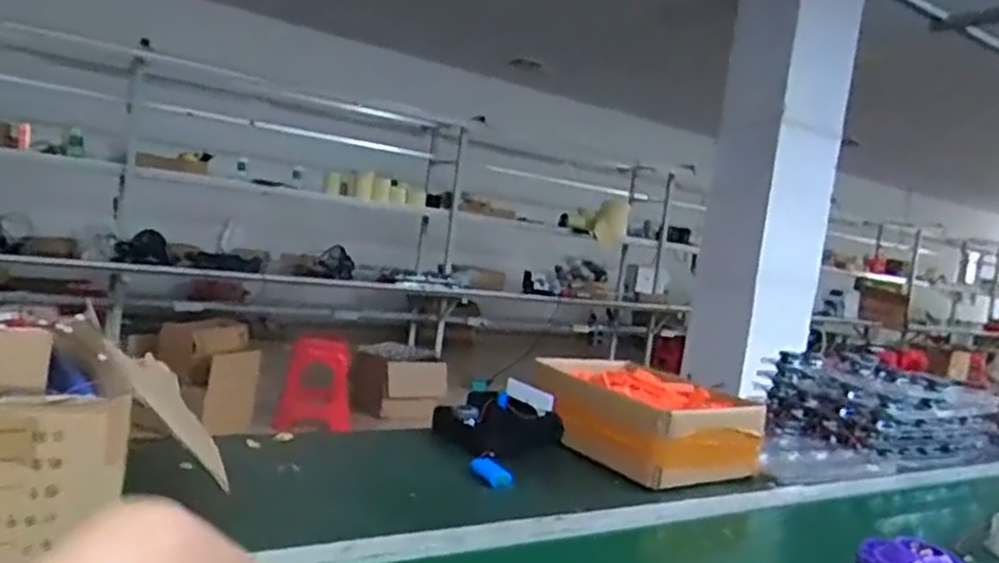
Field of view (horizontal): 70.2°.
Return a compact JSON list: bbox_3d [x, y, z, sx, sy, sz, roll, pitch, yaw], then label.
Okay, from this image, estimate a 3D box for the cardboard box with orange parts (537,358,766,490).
[{"bbox_3d":[0.253,0.254,1.318,0.253,0.139,0.371,4,5,-37],"label":"cardboard box with orange parts"}]

